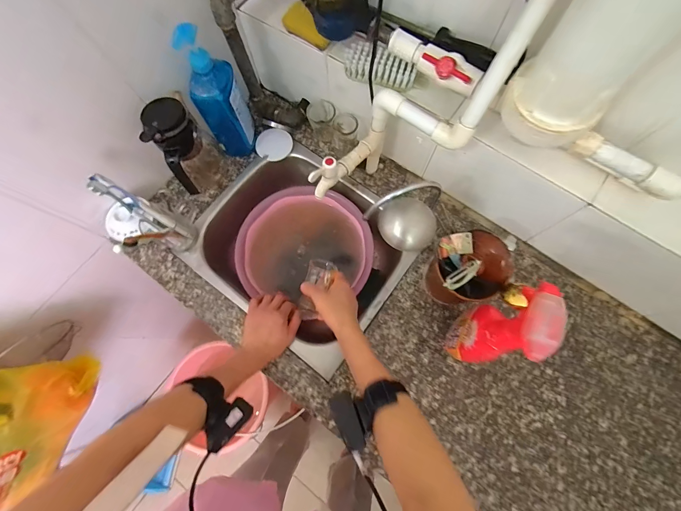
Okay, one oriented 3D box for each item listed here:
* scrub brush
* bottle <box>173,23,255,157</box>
[{"bbox_3d":[0.069,-0.319,0.519,0.117,0.038,0.050,22,76,8],"label":"scrub brush"},{"bbox_3d":[-0.232,-0.299,0.597,0.088,0.297,0.066,-27,75,-6],"label":"bottle"}]

